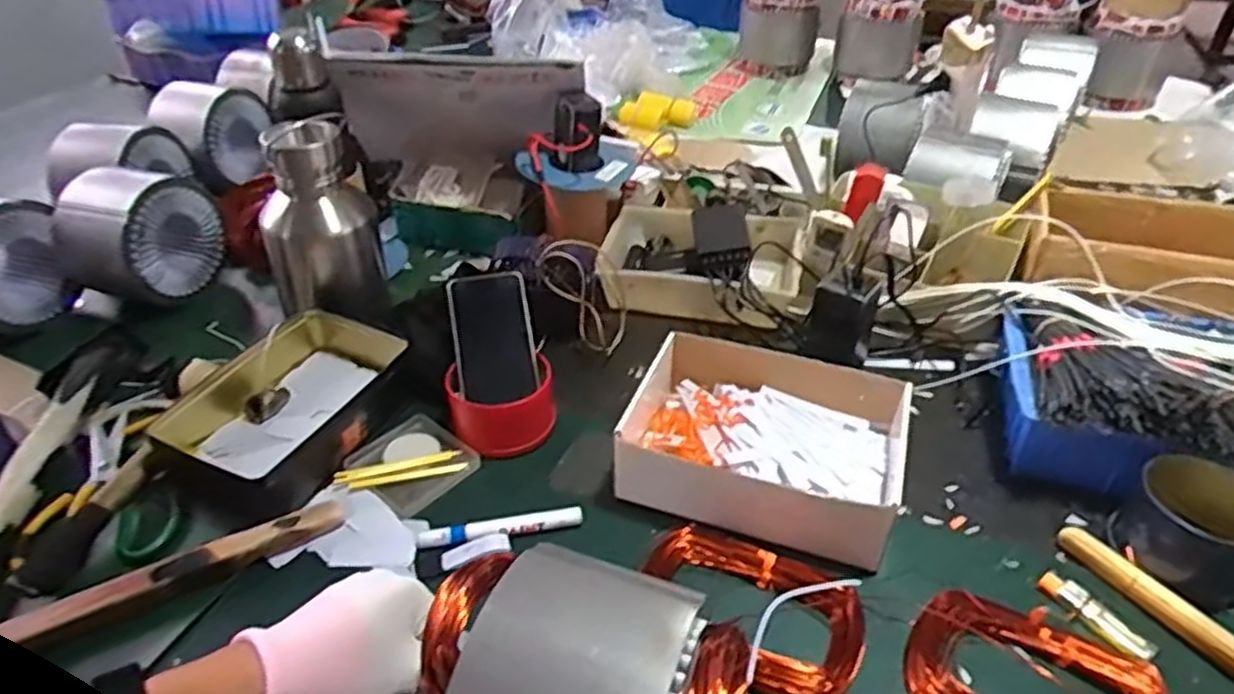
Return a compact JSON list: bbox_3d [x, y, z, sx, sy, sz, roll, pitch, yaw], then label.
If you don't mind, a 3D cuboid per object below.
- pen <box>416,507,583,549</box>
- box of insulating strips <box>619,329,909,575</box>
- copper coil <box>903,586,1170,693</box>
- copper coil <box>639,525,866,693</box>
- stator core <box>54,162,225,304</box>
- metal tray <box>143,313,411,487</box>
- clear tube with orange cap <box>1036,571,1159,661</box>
[{"bbox_3d":[-0.102,0.159,0.671,0.143,0.012,0.019,-7,39,-7],"label":"pen"},{"bbox_3d":[0.138,0.088,0.715,0.247,0.073,0.194,13,41,17],"label":"box of insulating strips"},{"bbox_3d":[0.306,0.245,0.547,0.176,0.031,0.107,23,45,26],"label":"copper coil"},{"bbox_3d":[0.104,0.205,0.598,0.175,0.027,0.117,17,42,21],"label":"copper coil"},{"bbox_3d":[-0.584,-0.135,0.935,0.126,0.154,0.139,12,41,16],"label":"stator core"},{"bbox_3d":[-0.313,0.047,0.764,0.158,0.064,0.241,15,42,19],"label":"metal tray"},{"bbox_3d":[0.378,0.213,0.598,0.023,0.012,0.086,-24,44,-25],"label":"clear tube with orange cap"}]

